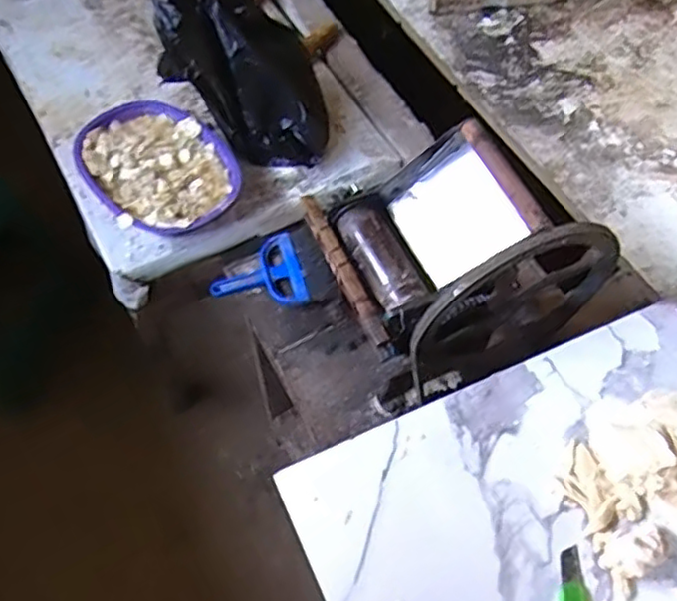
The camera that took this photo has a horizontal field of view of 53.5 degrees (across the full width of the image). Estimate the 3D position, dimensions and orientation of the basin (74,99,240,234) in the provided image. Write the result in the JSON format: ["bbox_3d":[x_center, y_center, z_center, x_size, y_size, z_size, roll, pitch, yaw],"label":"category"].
[{"bbox_3d":[-0.308,-0.228,1.154,0.225,0.066,0.301,-30,64,-18],"label":"basin"}]

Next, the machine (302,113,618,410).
[{"bbox_3d":[0.138,-0.044,0.853,0.286,0.329,0.242,-20,62,-13],"label":"machine"}]

